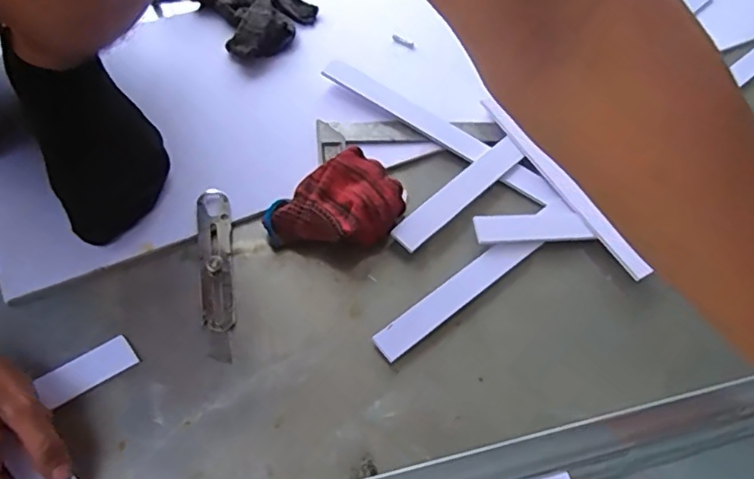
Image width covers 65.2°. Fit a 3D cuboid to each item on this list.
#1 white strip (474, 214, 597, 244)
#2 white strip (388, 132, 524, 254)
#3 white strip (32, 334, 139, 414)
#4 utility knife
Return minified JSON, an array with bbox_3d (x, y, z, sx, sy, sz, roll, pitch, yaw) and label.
[{"bbox_3d":[0.144,-0.013,0.545,0.110,0.008,0.029,-5,55,-5],"label":"white strip"},{"bbox_3d":[0.079,-0.046,0.560,0.029,0.007,0.169,45,62,12],"label":"white strip"},{"bbox_3d":[-0.216,0.098,0.443,0.063,0.006,0.028,-30,60,-35],"label":"white strip"},{"bbox_3d":[-0.138,0.027,0.503,0.028,0.007,0.155,-1,64,-17],"label":"utility knife"}]

